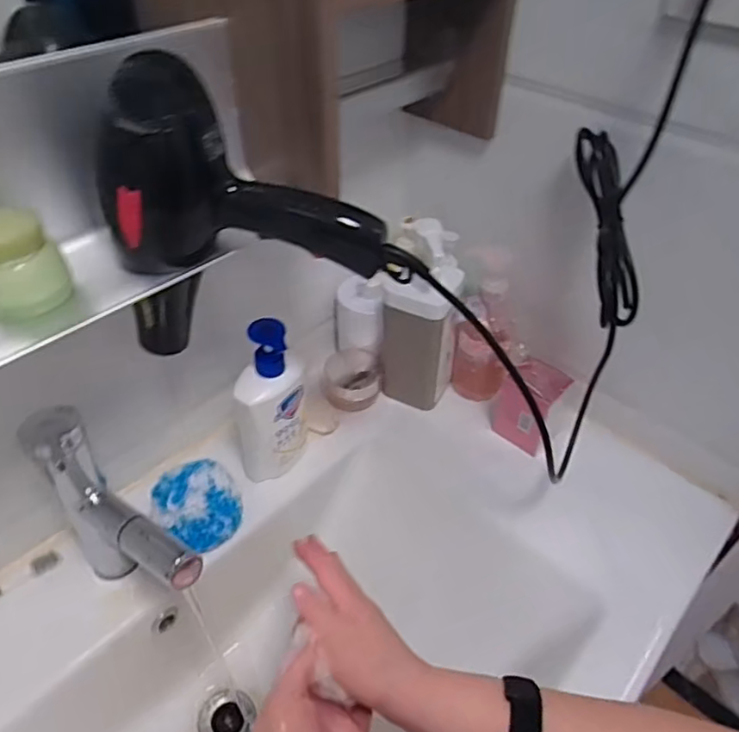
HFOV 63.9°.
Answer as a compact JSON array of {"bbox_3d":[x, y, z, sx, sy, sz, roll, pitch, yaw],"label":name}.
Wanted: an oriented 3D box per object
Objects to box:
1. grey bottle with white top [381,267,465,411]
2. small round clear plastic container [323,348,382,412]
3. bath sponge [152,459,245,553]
[{"bbox_3d":[0.062,-0.038,0.725,0.081,0.192,0.055,19,46,17],"label":"grey bottle with white top"},{"bbox_3d":[-0.022,0.018,0.770,0.073,0.047,0.084,-1,44,-2],"label":"small round clear plastic container"},{"bbox_3d":[-0.174,0.141,0.603,0.081,0.057,0.070,-16,46,-17],"label":"bath sponge"}]

